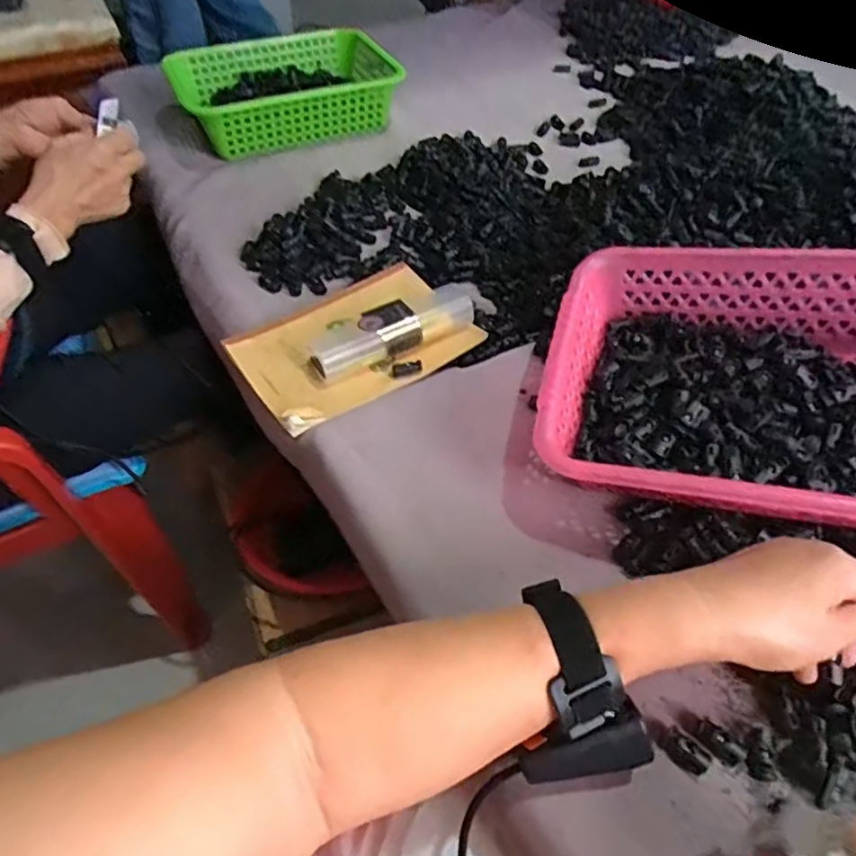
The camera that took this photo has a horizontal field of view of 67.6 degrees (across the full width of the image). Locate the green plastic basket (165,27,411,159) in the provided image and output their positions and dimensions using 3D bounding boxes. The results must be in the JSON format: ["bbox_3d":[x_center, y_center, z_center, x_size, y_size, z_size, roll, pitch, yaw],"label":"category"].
[{"bbox_3d":[-0.197,-0.476,0.899,0.287,0.072,0.202,-18,52,-16],"label":"green plastic basket"}]

